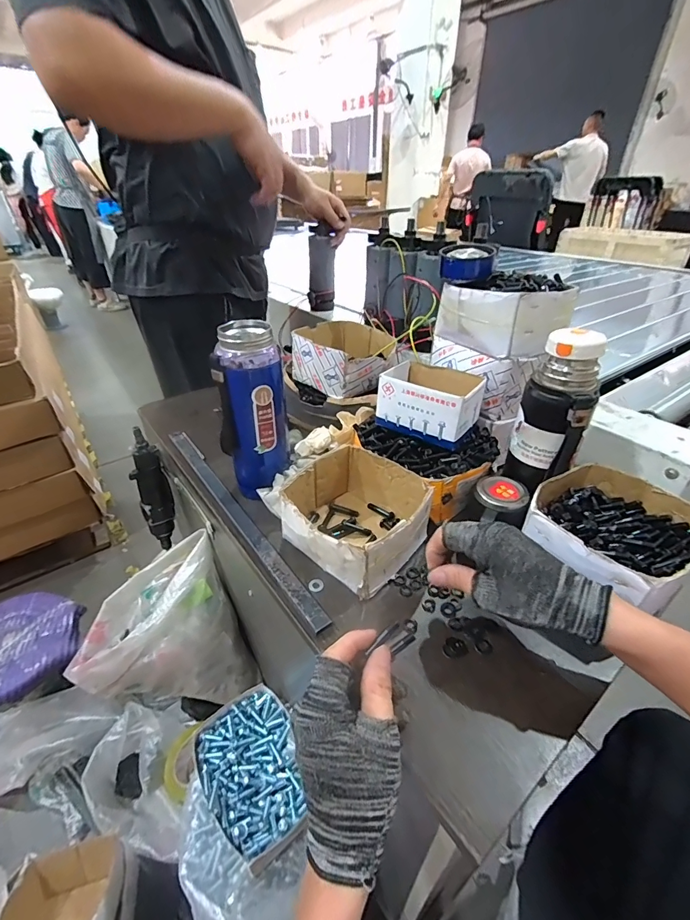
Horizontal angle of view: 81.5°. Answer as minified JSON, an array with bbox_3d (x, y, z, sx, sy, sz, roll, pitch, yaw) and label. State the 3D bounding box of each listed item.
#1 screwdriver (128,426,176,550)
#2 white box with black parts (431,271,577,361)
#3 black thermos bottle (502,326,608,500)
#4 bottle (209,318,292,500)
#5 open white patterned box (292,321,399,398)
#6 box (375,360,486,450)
[{"bbox_3d":[-0.329,0.062,0.695,0.055,0.202,0.043,-22,41,-29],"label":"screwdriver"},{"bbox_3d":[0.217,-0.203,0.544,0.143,0.082,0.145,-24,42,-31],"label":"white box with black parts"},{"bbox_3d":[0.243,-0.048,0.454,0.067,0.179,0.062,-2,35,-5],"label":"black thermos bottle"},{"bbox_3d":[-0.115,-0.060,0.508,0.084,0.201,0.079,-8,36,-12],"label":"bottle"},{"bbox_3d":[-0.005,-0.186,0.712,0.170,0.072,0.180,-2,35,-4],"label":"open white patterned box"},{"bbox_3d":[0.111,-0.080,0.526,0.118,0.067,0.100,17,38,22],"label":"box"}]

